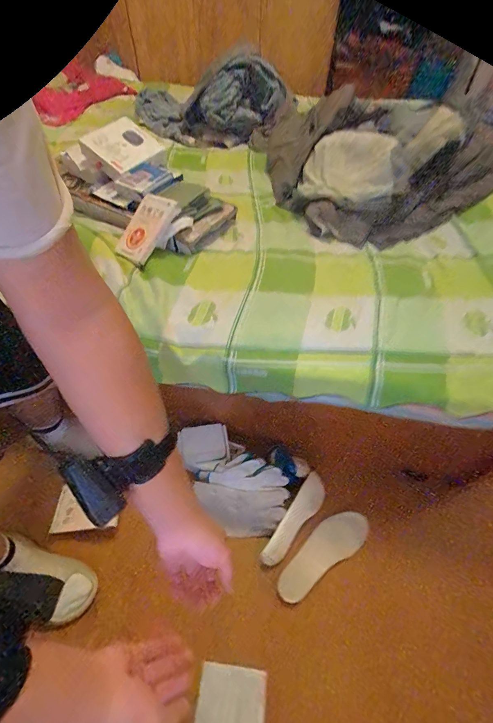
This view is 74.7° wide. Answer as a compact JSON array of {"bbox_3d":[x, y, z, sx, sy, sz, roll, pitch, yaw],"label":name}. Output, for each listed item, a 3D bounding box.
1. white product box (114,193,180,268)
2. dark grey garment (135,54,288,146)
[{"bbox_3d":[-0.247,-0.324,0.785,0.103,0.018,0.166,36,97,15],"label":"white product box"},{"bbox_3d":[-0.163,-0.911,1.168,0.656,0.077,0.277,13,96,26],"label":"dark grey garment"}]

